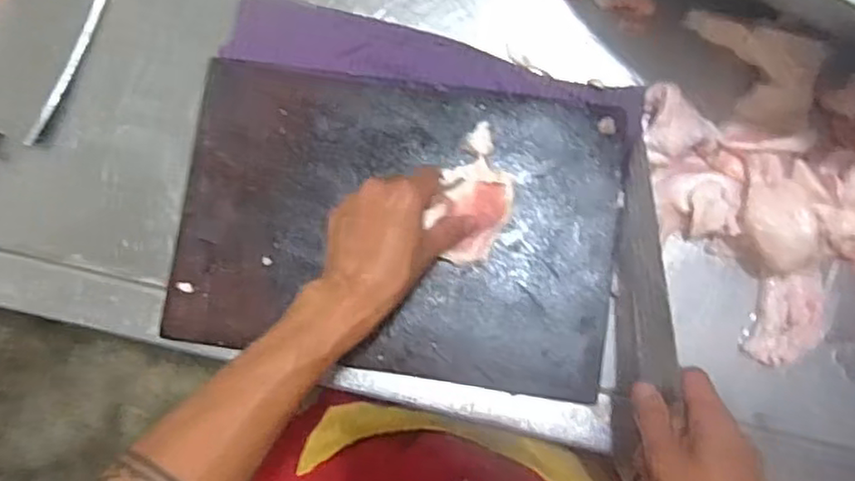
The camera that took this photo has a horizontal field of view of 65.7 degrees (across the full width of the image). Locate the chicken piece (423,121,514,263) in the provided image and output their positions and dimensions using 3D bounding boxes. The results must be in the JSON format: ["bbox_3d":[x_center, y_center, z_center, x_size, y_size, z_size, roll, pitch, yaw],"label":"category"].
[{"bbox_3d":[0.042,-0.040,0.552,0.059,0.033,0.116,16,88,4],"label":"chicken piece"}]

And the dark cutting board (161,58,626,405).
[{"bbox_3d":[-0.029,-0.014,0.570,0.371,0.016,0.249,7,88,4],"label":"dark cutting board"}]

